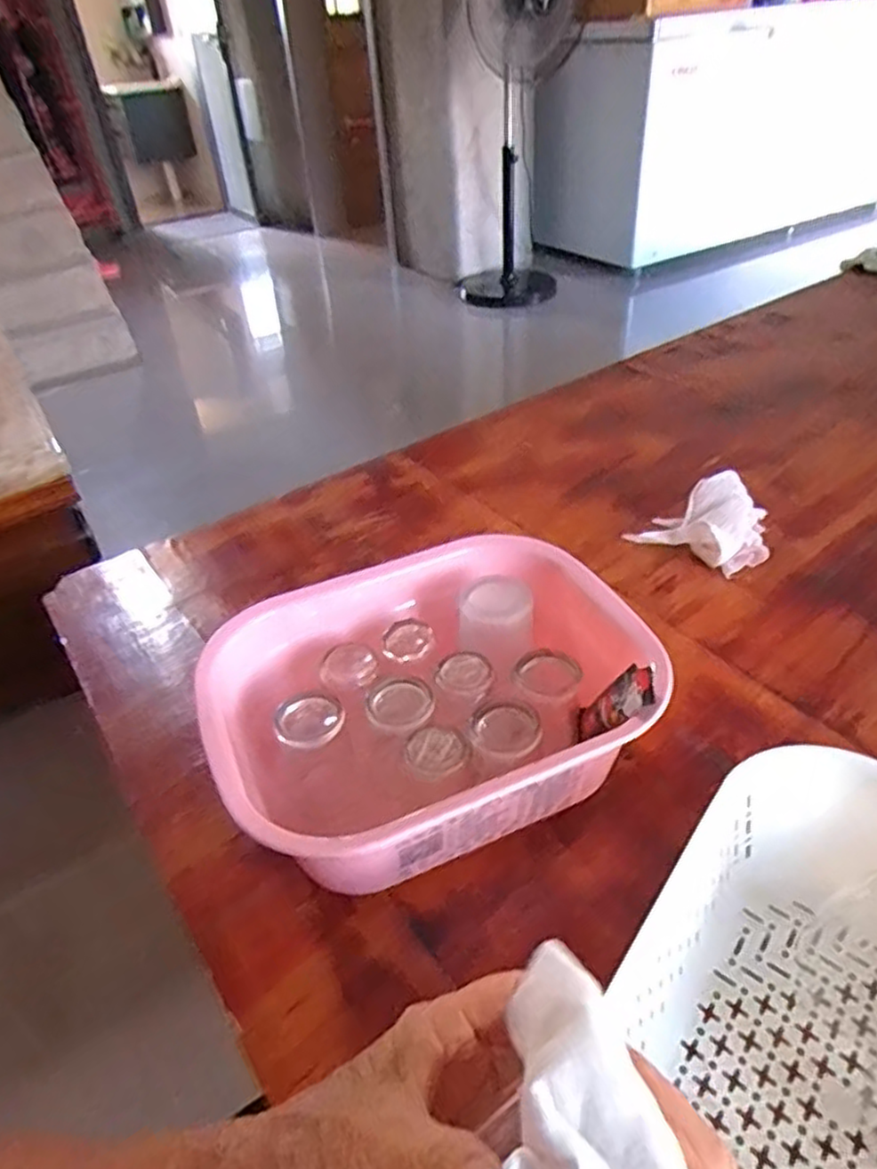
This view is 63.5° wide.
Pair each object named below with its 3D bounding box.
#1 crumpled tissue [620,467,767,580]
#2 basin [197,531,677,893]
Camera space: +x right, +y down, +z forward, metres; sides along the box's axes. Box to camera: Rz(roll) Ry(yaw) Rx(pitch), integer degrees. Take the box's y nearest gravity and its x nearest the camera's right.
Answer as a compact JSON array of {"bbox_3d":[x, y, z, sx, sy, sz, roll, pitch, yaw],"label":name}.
[{"bbox_3d":[0.288,-0.072,0.753,0.132,0.054,0.103,23,47,32],"label":"crumpled tissue"},{"bbox_3d":[-0.005,0.092,0.527,0.289,0.121,0.231,-19,40,-16],"label":"basin"}]

